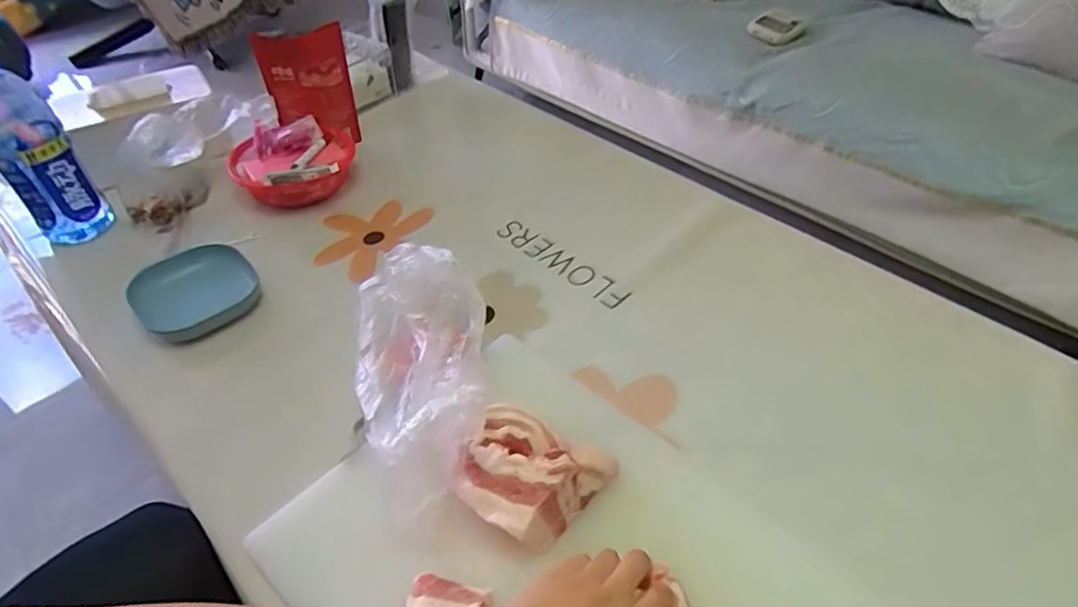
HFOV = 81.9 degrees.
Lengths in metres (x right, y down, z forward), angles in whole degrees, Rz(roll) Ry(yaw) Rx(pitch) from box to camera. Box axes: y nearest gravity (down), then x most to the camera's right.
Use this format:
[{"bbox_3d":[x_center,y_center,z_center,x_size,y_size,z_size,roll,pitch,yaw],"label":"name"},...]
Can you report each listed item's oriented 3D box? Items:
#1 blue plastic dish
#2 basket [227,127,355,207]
[{"bbox_3d":[-0.420,-0.015,0.760,0.131,0.032,0.139,-32,53,-28],"label":"blue plastic dish"},{"bbox_3d":[-0.357,-0.198,0.921,0.170,0.075,0.146,-16,47,-16],"label":"basket"}]

